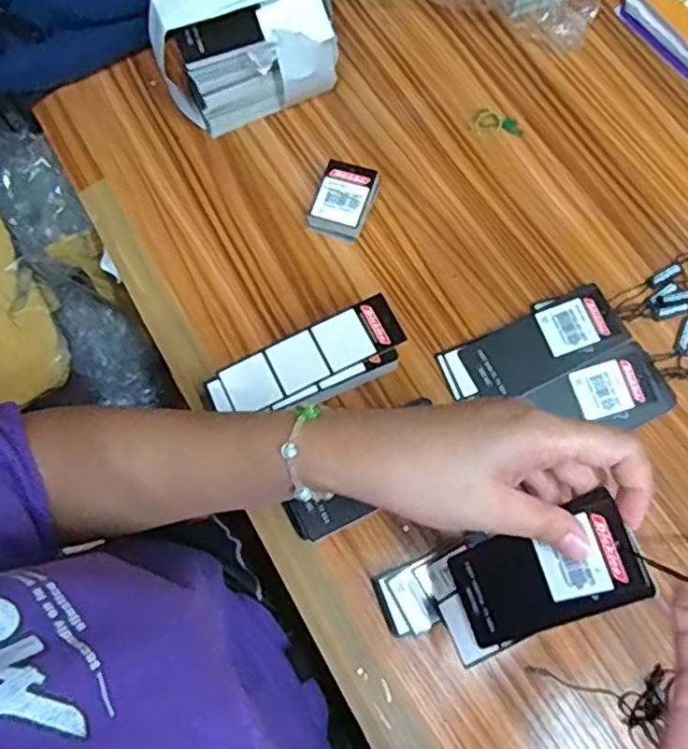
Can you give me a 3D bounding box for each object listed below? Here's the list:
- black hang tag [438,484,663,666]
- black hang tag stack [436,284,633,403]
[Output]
[{"bbox_3d":[0.090,0.103,0.321,0.007,0.130,0.051,-1,58,-38],"label":"black hang tag"},{"bbox_3d":[0.130,-0.018,0.452,0.121,0.018,0.053,-26,73,-6],"label":"black hang tag stack"}]

